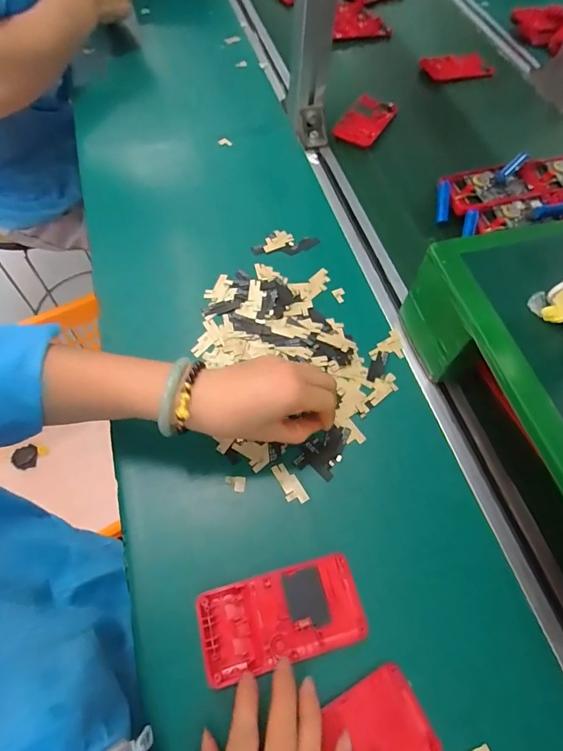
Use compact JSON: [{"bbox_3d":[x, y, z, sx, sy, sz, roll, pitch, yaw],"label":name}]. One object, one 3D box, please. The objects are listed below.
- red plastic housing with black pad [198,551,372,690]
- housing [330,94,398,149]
[{"bbox_3d":[0.001,0.183,0.318,0.121,0.011,0.062,-13,64,-8],"label":"red plastic housing with black pad"},{"bbox_3d":[0.123,-0.375,0.615,0.058,0.015,0.115,27,64,10],"label":"housing"}]

